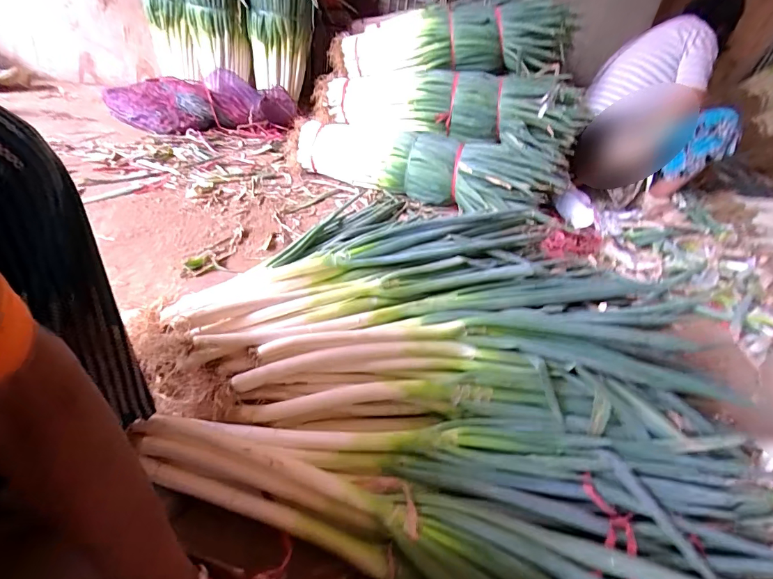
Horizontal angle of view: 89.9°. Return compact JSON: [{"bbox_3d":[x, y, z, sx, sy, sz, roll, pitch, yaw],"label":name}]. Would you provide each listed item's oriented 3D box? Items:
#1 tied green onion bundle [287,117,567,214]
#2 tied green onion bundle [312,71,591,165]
[{"bbox_3d":[0.087,-0.430,1.352,0.962,0.205,0.196,18,37,15],"label":"tied green onion bundle"},{"bbox_3d":[0.186,-0.639,1.338,0.903,0.231,0.236,14,36,6],"label":"tied green onion bundle"}]

